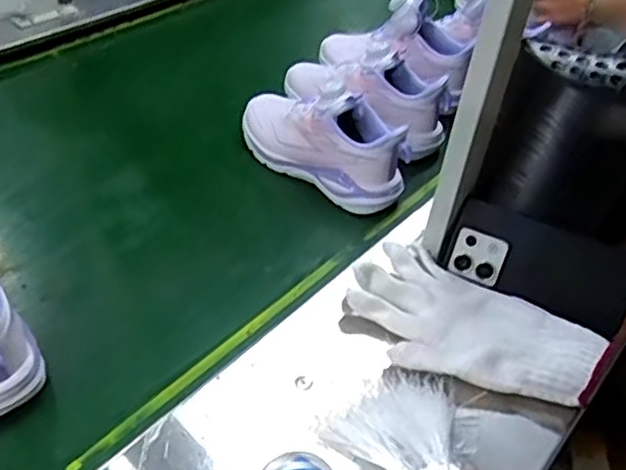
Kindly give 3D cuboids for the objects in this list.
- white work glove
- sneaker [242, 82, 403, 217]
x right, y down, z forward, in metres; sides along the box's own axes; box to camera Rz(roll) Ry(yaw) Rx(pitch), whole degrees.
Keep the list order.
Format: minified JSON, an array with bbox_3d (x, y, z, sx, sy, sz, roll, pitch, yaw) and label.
[{"bbox_3d":[0.133,0.070,0.562,0.209,0.027,0.122,30,46,22],"label":"white work glove"},{"bbox_3d":[0.008,-0.116,0.761,0.216,0.110,0.074,32,47,24],"label":"sneaker"}]

